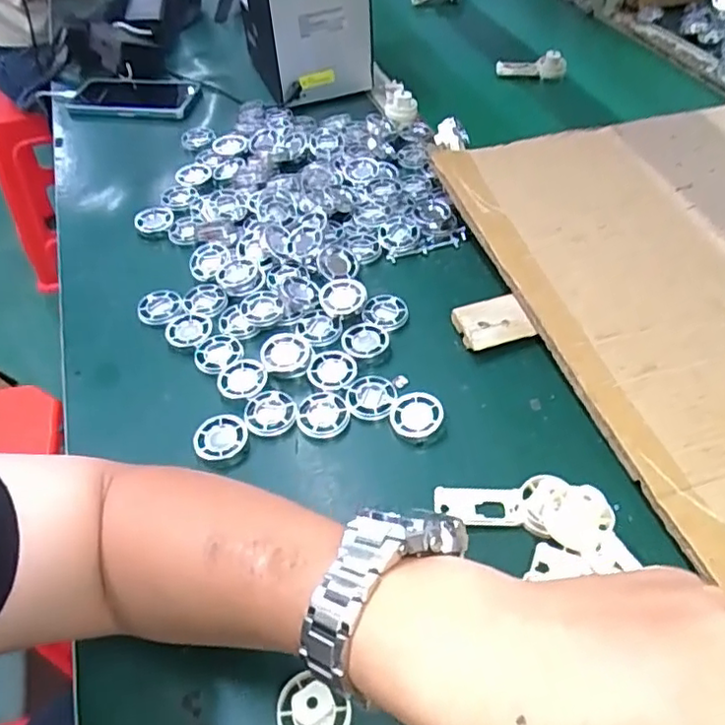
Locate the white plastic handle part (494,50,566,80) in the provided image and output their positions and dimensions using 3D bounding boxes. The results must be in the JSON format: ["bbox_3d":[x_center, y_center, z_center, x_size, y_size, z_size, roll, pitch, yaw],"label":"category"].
[{"bbox_3d":[0.242,-0.427,0.893,0.098,0.035,0.023,3,48,4],"label":"white plastic handle part"}]

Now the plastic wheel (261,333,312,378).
[{"bbox_3d":[-0.062,-0.008,0.507,0.039,0.010,0.039,-2,50,2],"label":"plastic wheel"}]

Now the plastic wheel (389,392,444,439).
[{"bbox_3d":[0.040,0.039,0.467,0.038,0.010,0.036,-2,50,2],"label":"plastic wheel"}]

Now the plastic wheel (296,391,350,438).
[{"bbox_3d":[-0.030,0.039,0.474,0.039,0.007,0.039,-2,50,2],"label":"plastic wheel"}]

